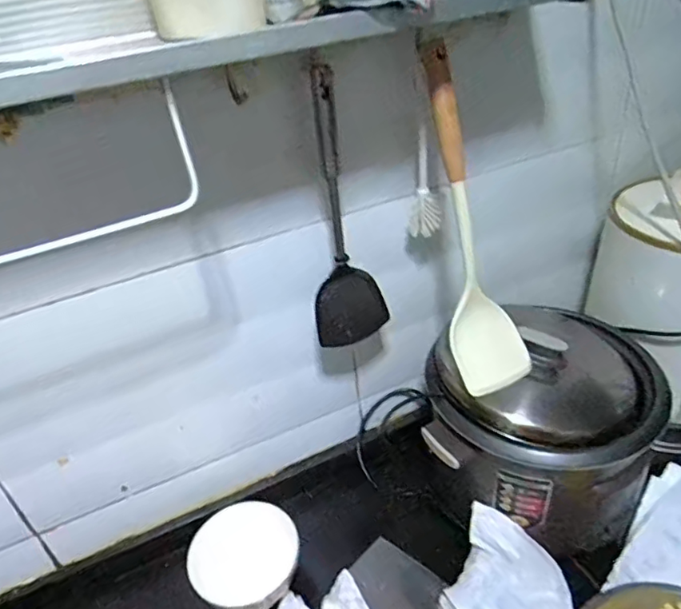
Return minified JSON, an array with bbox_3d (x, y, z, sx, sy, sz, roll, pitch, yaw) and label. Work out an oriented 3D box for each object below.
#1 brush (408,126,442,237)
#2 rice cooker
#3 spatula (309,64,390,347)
[{"bbox_3d":[0.099,-0.141,0.643,0.036,0.130,0.022,-2,35,6],"label":"brush"},{"bbox_3d":[0.261,0.134,0.713,0.268,0.208,0.260,6,37,18],"label":"rice cooker"},{"bbox_3d":[0.002,-0.091,0.597,0.091,0.307,0.032,-29,40,-28],"label":"spatula"}]

